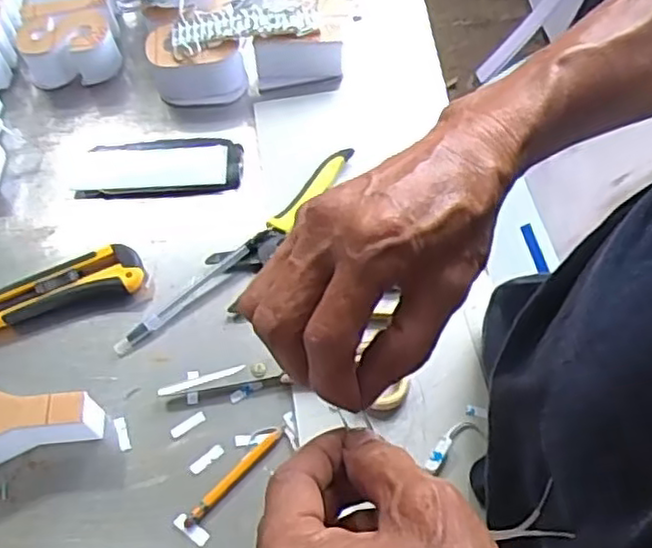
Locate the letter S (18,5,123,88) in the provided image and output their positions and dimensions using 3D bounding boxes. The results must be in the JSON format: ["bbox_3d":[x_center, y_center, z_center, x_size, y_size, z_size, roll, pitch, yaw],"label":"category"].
[{"bbox_3d":[-0.246,-0.214,0.660,0.084,0.050,0.059,-22,61,-9],"label":"letter S"}]

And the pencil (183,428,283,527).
[{"bbox_3d":[-0.063,0.139,0.470,0.009,0.005,0.087,39,69,22],"label":"pencil"}]

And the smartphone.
[{"bbox_3d":[-0.148,-0.095,0.606,0.143,0.011,0.056,-1,60,2],"label":"smartphone"}]

